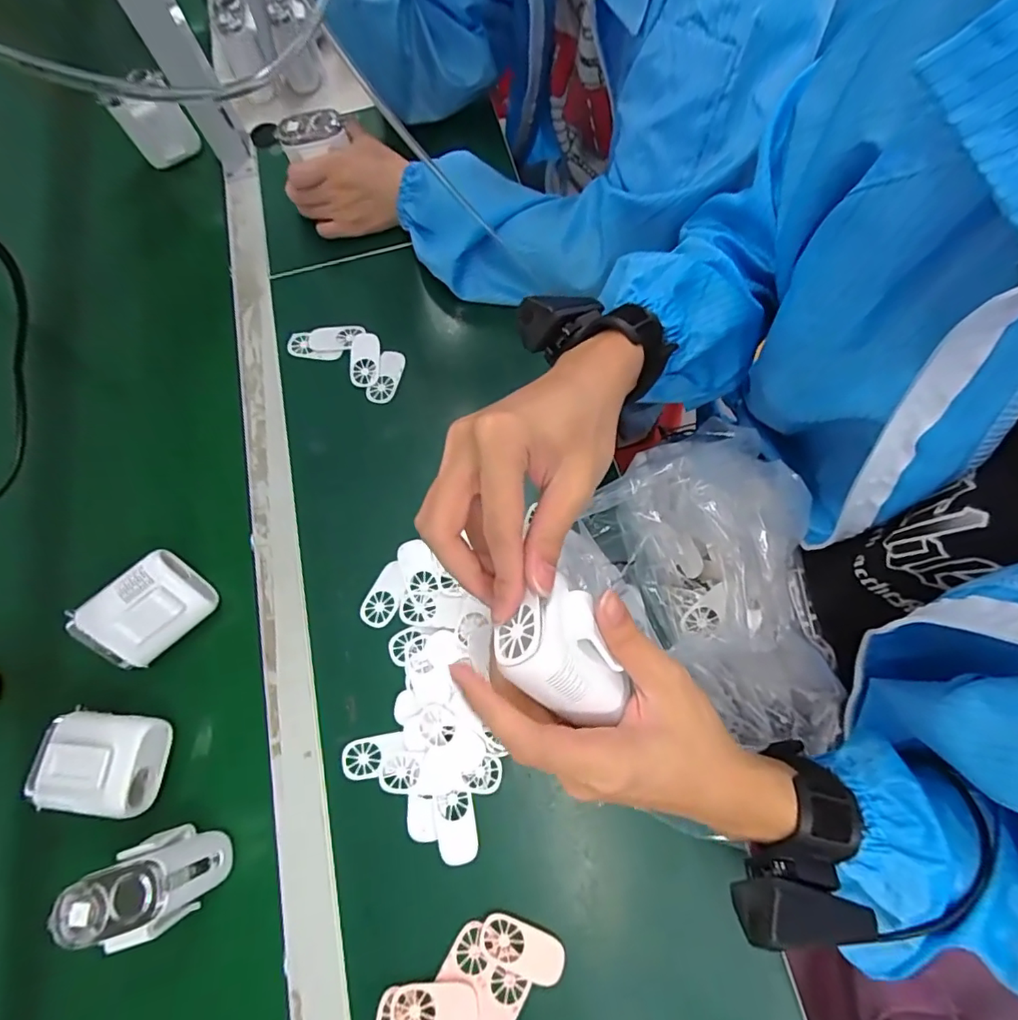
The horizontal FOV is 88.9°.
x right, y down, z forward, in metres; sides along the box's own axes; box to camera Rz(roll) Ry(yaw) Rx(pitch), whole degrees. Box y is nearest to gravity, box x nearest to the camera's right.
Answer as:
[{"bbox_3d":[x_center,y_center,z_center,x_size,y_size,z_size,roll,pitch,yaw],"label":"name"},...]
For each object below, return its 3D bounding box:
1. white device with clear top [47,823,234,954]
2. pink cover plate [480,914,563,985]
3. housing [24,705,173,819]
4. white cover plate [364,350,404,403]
[{"bbox_3d":[-0.244,0.254,0.353,0.070,0.071,0.056,-13,67,-3],"label":"white device with clear top"},{"bbox_3d":[0.009,0.303,0.357,0.058,0.007,0.029,17,69,9],"label":"pink cover plate"},{"bbox_3d":[-0.315,0.189,0.393,0.095,0.036,0.072,5,68,5],"label":"housing"},{"bbox_3d":[-0.123,-0.132,0.516,0.028,0.004,0.056,18,80,8],"label":"white cover plate"}]

